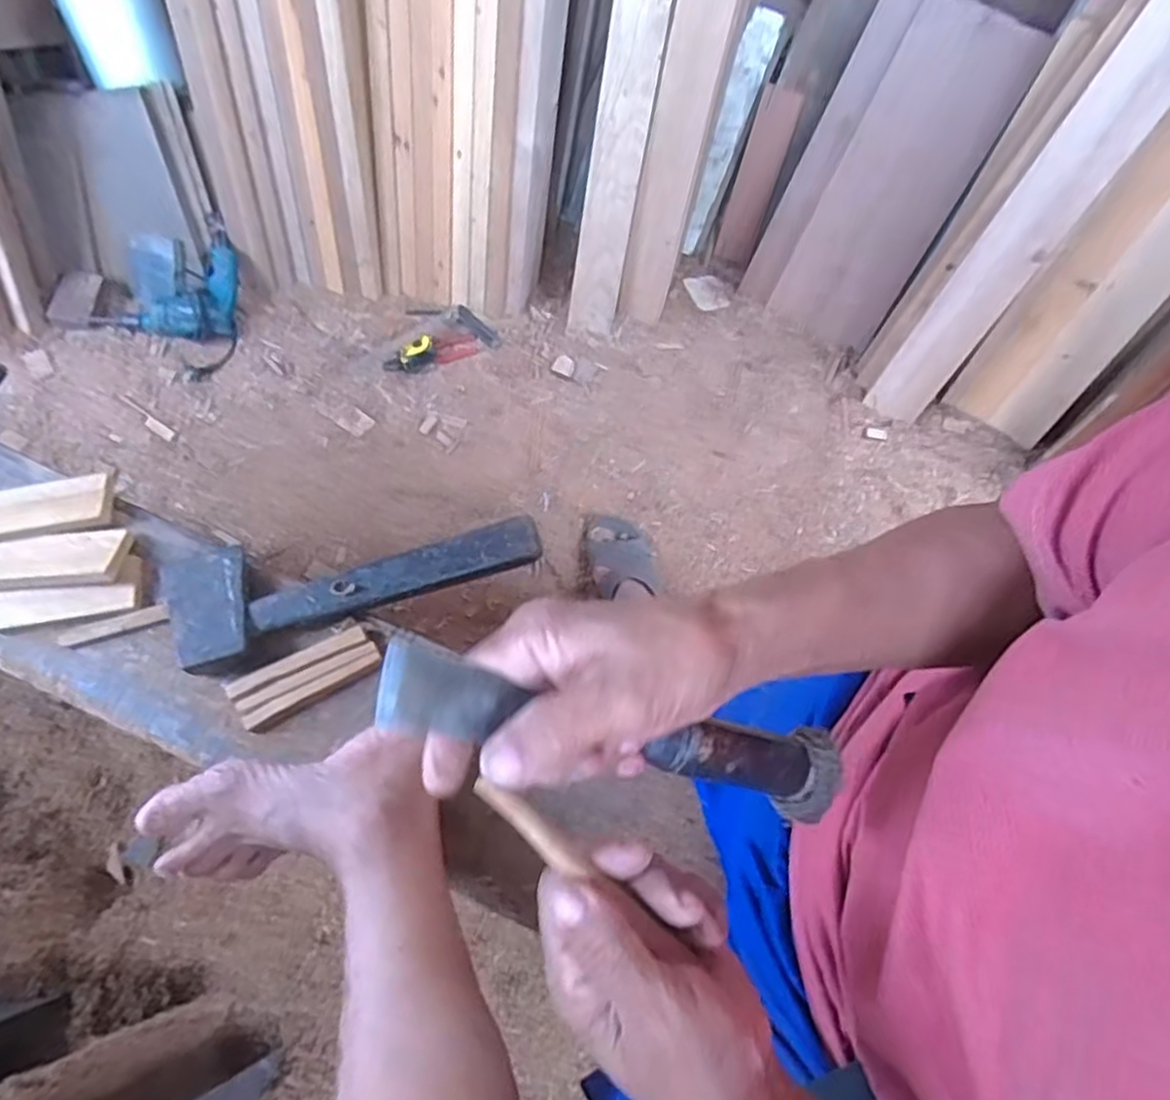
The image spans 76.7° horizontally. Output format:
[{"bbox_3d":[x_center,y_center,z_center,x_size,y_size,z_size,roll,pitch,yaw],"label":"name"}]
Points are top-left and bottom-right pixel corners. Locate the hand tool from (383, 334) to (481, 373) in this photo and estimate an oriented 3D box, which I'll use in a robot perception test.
[{"bbox_3d":[-0.311,-0.402,1.484,0.195,0.040,0.066,-16,69,-8],"label":"hand tool"}]

